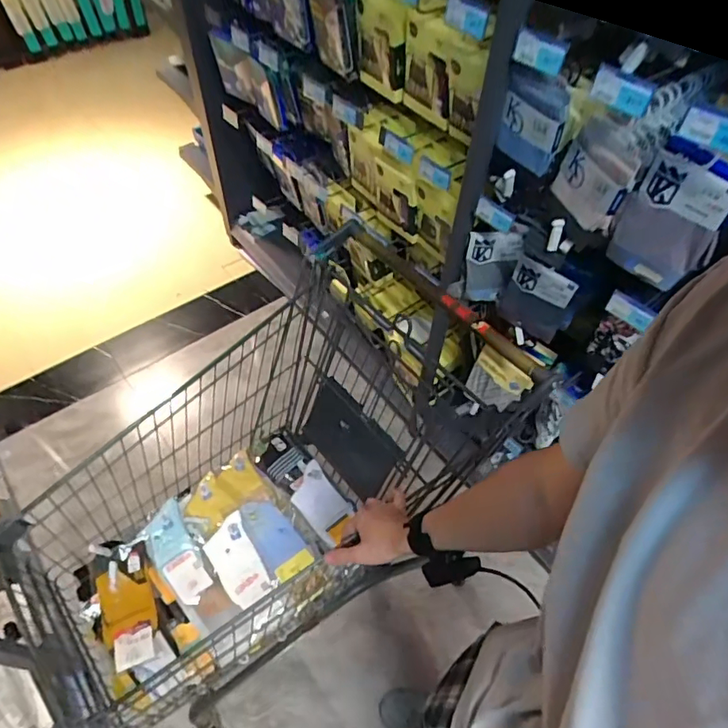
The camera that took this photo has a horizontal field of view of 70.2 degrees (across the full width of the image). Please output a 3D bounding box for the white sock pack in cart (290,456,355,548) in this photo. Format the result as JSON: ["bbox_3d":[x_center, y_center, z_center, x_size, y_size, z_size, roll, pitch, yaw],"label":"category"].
[{"bbox_3d":[-0.087,0.287,1.077,0.089,0.021,0.161,-35,62,-24],"label":"white sock pack in cart"}]

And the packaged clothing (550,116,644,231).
[{"bbox_3d":[0.353,-0.288,0.792,0.042,0.126,0.117,-13,56,-11],"label":"packaged clothing"}]

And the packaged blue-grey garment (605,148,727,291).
[{"bbox_3d":[0.430,-0.196,0.730,0.027,0.164,0.125,-25,52,-36],"label":"packaged blue-grey garment"}]

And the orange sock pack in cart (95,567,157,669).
[{"bbox_3d":[-0.416,0.444,0.910,0.088,0.022,0.166,-17,57,-14],"label":"orange sock pack in cart"}]

